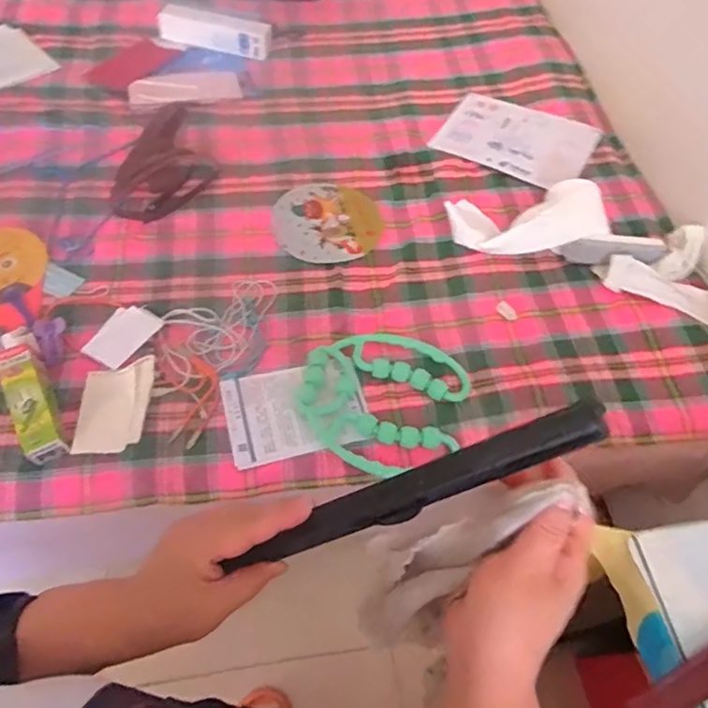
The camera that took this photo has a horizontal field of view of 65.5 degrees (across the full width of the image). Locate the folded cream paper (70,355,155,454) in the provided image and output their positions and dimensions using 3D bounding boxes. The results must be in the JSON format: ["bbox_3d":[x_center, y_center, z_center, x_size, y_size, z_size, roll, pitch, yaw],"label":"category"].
[{"bbox_3d":[-0.356,0.075,0.819,0.093,0.008,0.150,1,60,-3],"label":"folded cream paper"}]

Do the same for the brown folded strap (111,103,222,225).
[{"bbox_3d":[-0.367,-0.386,1.114,0.171,0.022,0.327,9,60,2],"label":"brown folded strap"}]

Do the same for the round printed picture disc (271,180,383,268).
[{"bbox_3d":[-0.052,-0.258,1.075,0.208,0.014,0.204,1,60,-3],"label":"round printed picture disc"}]

